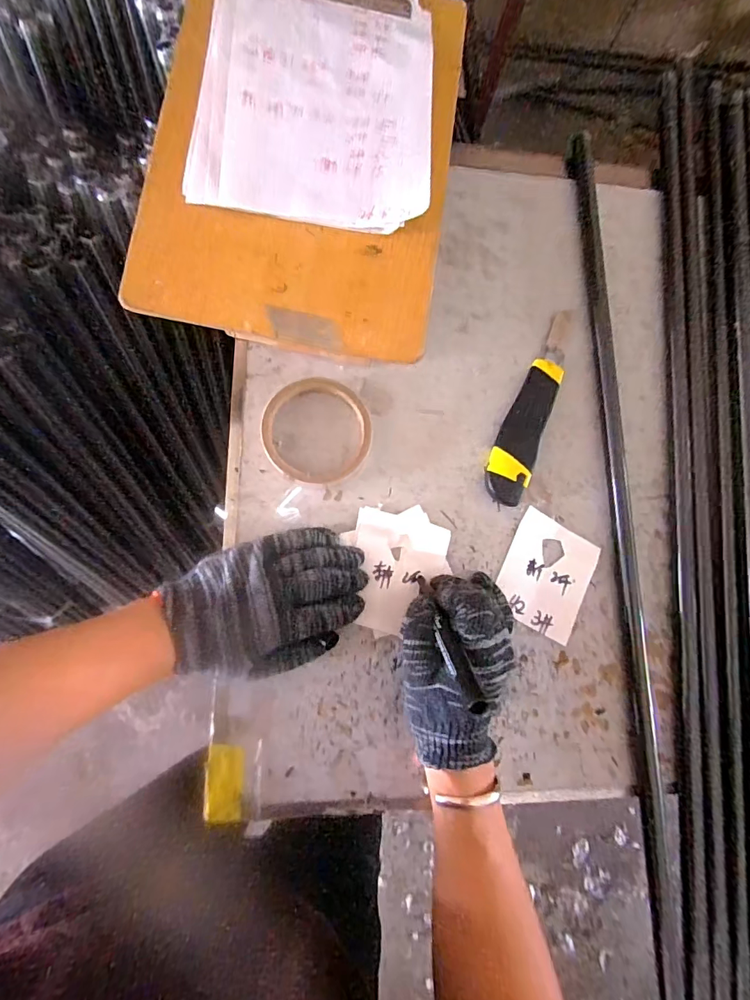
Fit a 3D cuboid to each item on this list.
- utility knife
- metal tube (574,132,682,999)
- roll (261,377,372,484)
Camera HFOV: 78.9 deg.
[{"bbox_3d":[0.147,-0.087,0.415,0.040,0.014,0.190,24,83,-1],"label":"utility knife"},{"bbox_3d":[0.225,0.080,0.398,0.019,0.021,0.877,-1,84,-4],"label":"metal tube"},{"bbox_3d":[-0.049,-0.060,0.389,0.089,0.017,0.091,0,83,-4],"label":"roll"}]

